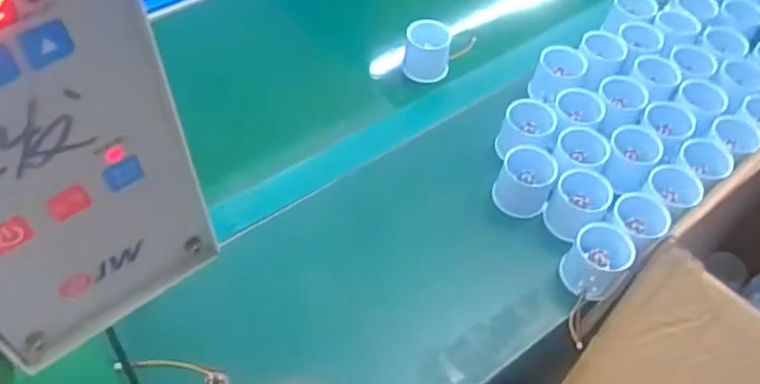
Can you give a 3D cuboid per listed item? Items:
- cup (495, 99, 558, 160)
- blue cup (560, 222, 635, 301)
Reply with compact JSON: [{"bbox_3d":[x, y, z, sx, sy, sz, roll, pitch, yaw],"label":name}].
[{"bbox_3d":[0.150,-0.060,0.706,0.051,0.049,0.053,2,52,-2],"label":"cup"},{"bbox_3d":[0.198,0.063,0.620,0.051,0.051,0.059,31,57,19],"label":"blue cup"}]

